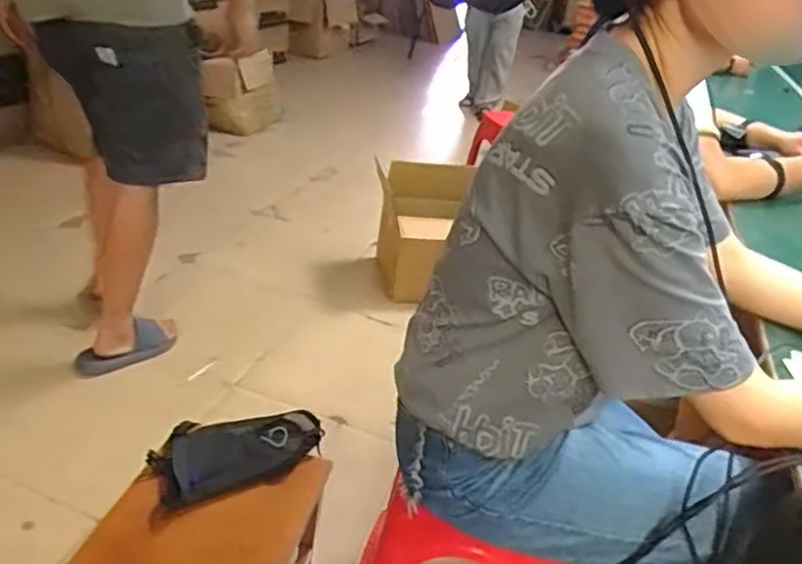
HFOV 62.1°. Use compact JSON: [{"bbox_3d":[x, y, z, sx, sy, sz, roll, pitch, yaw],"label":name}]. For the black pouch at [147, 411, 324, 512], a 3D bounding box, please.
[{"bbox_3d":[-0.297,0.306,1.213,0.303,0.048,0.178,-14,36,-34],"label":"black pouch"}]

